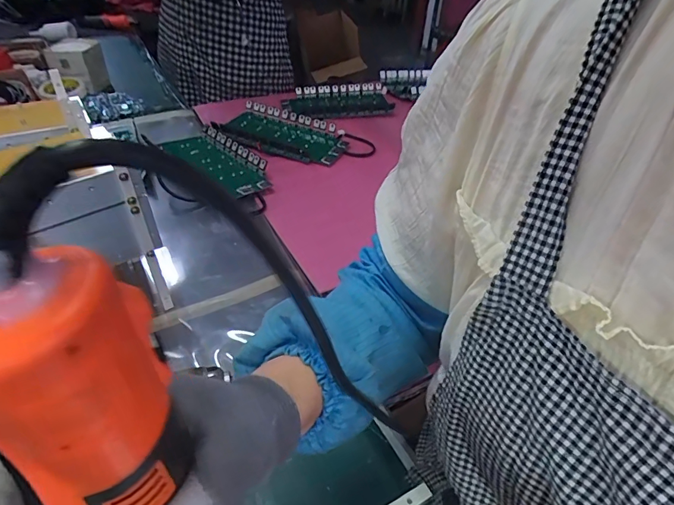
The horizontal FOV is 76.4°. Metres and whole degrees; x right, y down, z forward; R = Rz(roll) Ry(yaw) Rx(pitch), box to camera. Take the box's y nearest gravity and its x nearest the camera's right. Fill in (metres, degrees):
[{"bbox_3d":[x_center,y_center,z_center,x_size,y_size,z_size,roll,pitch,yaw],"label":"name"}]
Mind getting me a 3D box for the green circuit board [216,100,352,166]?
[{"bbox_3d":[-0.129,-0.277,0.988,0.299,0.026,0.181,24,44,23],"label":"green circuit board"}]

